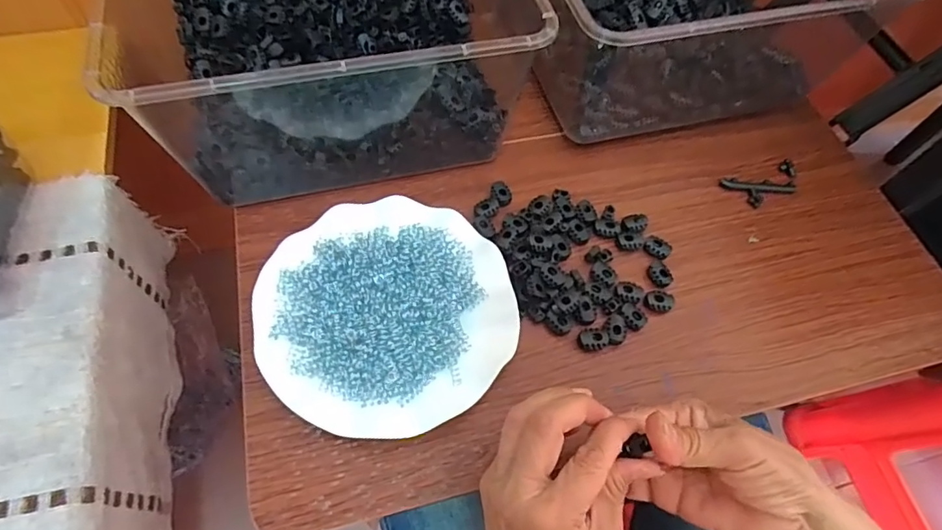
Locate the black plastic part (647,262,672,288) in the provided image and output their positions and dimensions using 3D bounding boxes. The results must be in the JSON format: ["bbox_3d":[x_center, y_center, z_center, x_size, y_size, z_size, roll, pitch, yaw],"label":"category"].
[{"bbox_3d":[0.156,0.008,0.418,0.020,0.004,0.022,2,63,-3],"label":"black plastic part"}]

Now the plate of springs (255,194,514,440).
[{"bbox_3d":[-0.062,0.034,0.381,0.178,0.028,0.177,2,63,-3],"label":"plate of springs"}]

